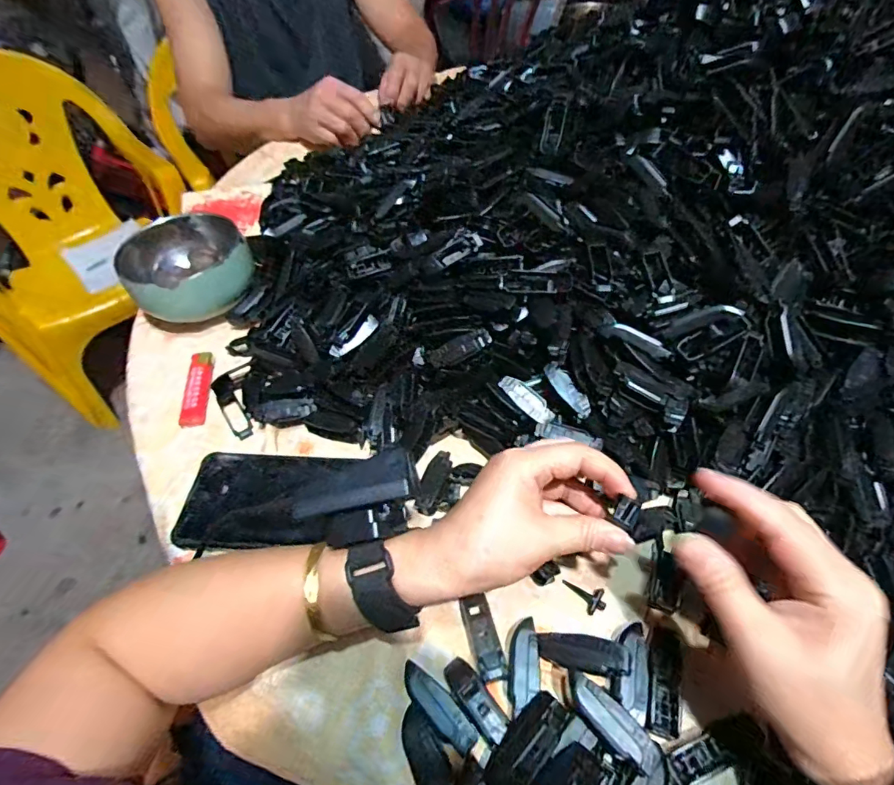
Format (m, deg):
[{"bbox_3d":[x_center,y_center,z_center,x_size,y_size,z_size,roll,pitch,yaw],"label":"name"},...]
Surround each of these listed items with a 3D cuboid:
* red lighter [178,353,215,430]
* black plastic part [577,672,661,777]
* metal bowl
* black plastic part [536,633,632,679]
[{"bbox_3d":[-0.224,-0.005,0.432,0.023,0.012,0.081,-9,52,-3],"label":"red lighter"},{"bbox_3d":[0.087,0.174,0.252,0.017,0.007,0.049,-37,58,-22],"label":"black plastic part"},{"bbox_3d":[-0.258,-0.123,0.481,0.113,0.058,0.117,-2,52,3],"label":"metal bowl"},{"bbox_3d":[0.081,0.155,0.282,0.051,0.015,0.019,-1,56,22],"label":"black plastic part"}]

